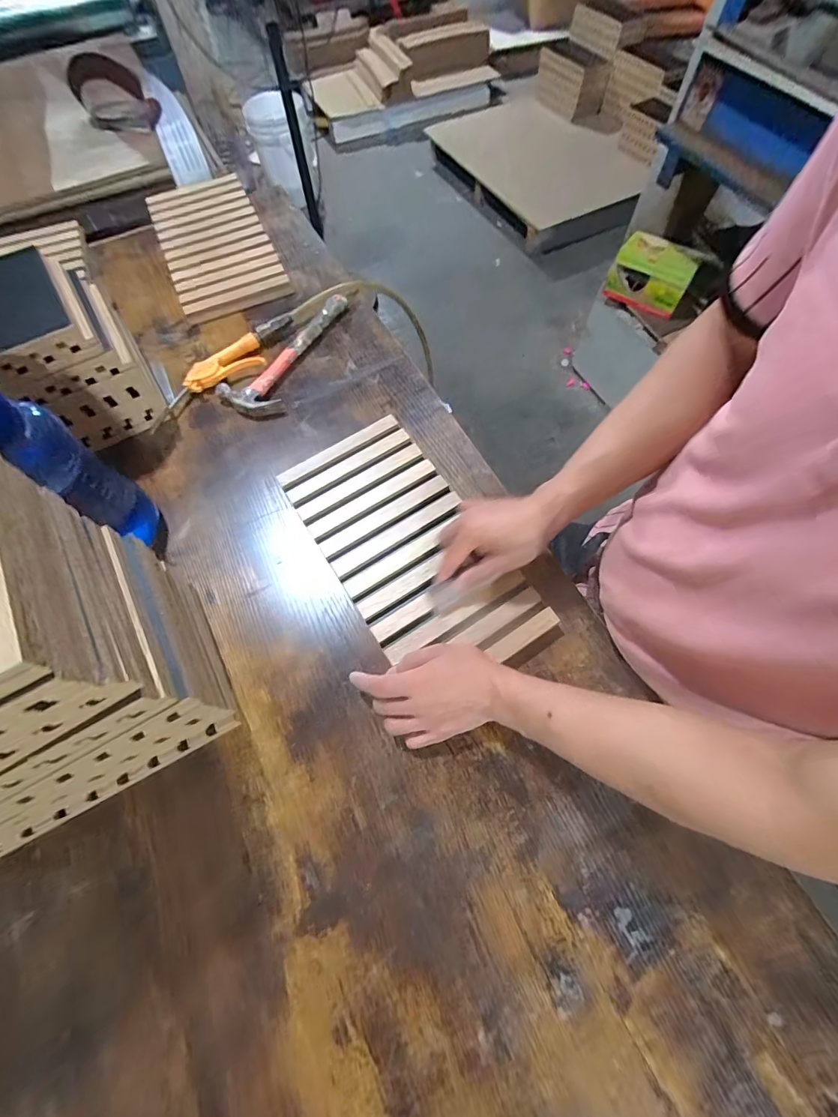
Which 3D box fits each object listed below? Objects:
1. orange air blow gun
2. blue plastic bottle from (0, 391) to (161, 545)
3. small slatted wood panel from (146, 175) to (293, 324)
[{"bbox_3d":[-0.301,-0.294,0.674,0.270,0.025,0.067,-43,71,-15],"label":"orange air blow gun"},{"bbox_3d":[-0.379,-0.097,0.456,0.057,0.274,0.064,-24,67,-8],"label":"blue plastic bottle"},{"bbox_3d":[-0.368,-0.569,0.785,0.182,0.018,0.338,-23,74,-9],"label":"small slatted wood panel"}]

